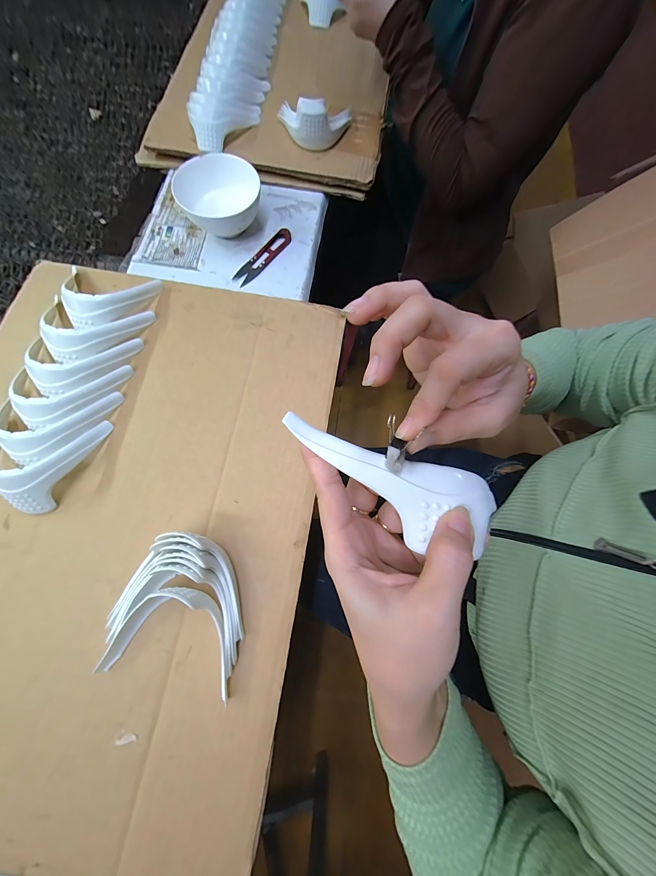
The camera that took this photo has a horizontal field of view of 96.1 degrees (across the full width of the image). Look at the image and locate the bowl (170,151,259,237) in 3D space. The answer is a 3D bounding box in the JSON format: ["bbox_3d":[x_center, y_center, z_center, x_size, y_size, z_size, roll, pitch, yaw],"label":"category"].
[{"bbox_3d":[-0.157,-0.341,0.427,0.116,0.061,0.116,-13,75,-5],"label":"bowl"}]

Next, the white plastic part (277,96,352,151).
[{"bbox_3d":[-0.021,-0.504,0.462,0.117,0.055,0.076,1,74,-2],"label":"white plastic part"}]

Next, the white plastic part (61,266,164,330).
[{"bbox_3d":[-0.230,-0.155,0.319,0.099,0.033,0.060,-32,77,-26],"label":"white plastic part"}]

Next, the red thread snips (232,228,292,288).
[{"bbox_3d":[-0.095,-0.272,0.442,0.027,0.006,0.117,35,76,8],"label":"red thread snips"}]

